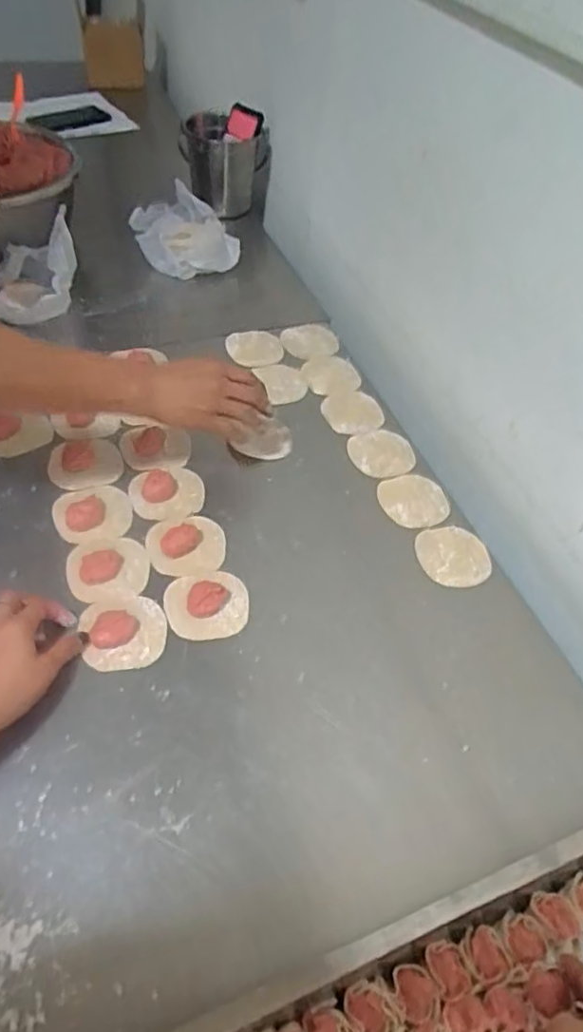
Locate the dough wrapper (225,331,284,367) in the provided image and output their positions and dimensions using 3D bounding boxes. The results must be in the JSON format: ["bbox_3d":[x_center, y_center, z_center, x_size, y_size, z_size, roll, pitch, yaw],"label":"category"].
[{"bbox_3d":[-0.052,-0.236,0.905,0.078,0.009,0.068,-10,62,-15],"label":"dough wrapper"}]

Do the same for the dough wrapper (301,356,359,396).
[{"bbox_3d":[0.054,-0.193,0.885,0.074,0.008,0.073,-10,51,-13],"label":"dough wrapper"}]

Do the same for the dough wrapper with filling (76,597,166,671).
[{"bbox_3d":[-0.157,0.107,0.598,0.078,0.021,0.073,-3,50,-8],"label":"dough wrapper with filling"}]

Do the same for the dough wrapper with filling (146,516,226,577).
[{"bbox_3d":[-0.110,0.024,0.671,0.078,0.018,0.077,2,50,-3],"label":"dough wrapper with filling"}]

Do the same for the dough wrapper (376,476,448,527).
[{"bbox_3d":[0.139,-0.018,0.746,0.073,0.006,0.077,-1,53,1],"label":"dough wrapper"}]

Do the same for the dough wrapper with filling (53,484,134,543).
[{"bbox_3d":[-0.211,-0.009,0.681,0.078,0.032,0.070,-6,51,-10],"label":"dough wrapper with filling"}]

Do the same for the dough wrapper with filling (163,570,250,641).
[{"bbox_3d":[-0.082,0.081,0.623,0.078,0.030,0.073,2,50,-3],"label":"dough wrapper with filling"}]

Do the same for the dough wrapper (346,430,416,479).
[{"bbox_3d":[0.114,-0.079,0.792,0.087,0.004,0.074,-12,52,-14],"label":"dough wrapper"}]

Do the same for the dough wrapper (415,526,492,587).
[{"bbox_3d":[0.174,0.043,0.697,0.071,0.004,0.077,-9,53,-1],"label":"dough wrapper"}]

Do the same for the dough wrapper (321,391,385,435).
[{"bbox_3d":[0.081,-0.134,0.836,0.073,0.005,0.077,2,50,-3],"label":"dough wrapper"}]

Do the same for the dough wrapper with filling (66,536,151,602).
[{"bbox_3d":[-0.184,0.052,0.644,0.079,0.021,0.074,-5,50,-9],"label":"dough wrapper with filling"}]

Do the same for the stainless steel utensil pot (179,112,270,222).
[{"bbox_3d":[-0.116,-0.617,1.140,0.147,0.148,0.122,-7,51,-13],"label":"stainless steel utensil pot"}]

